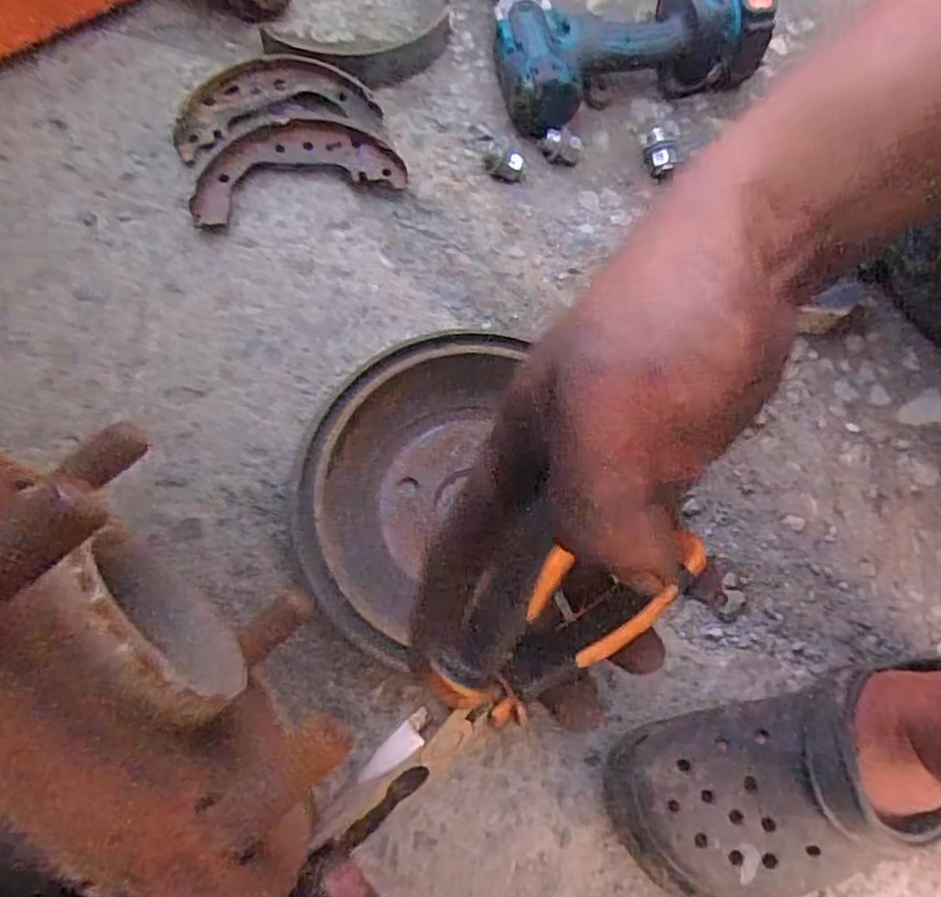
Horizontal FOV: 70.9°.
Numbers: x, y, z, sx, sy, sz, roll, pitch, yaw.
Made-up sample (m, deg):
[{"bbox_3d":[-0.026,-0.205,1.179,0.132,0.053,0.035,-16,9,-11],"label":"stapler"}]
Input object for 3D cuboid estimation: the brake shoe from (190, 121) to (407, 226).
[{"bbox_3d":[-0.146,-0.234,0.551,0.172,0.024,0.066,-14,74,-5],"label":"brake shoe"}]

